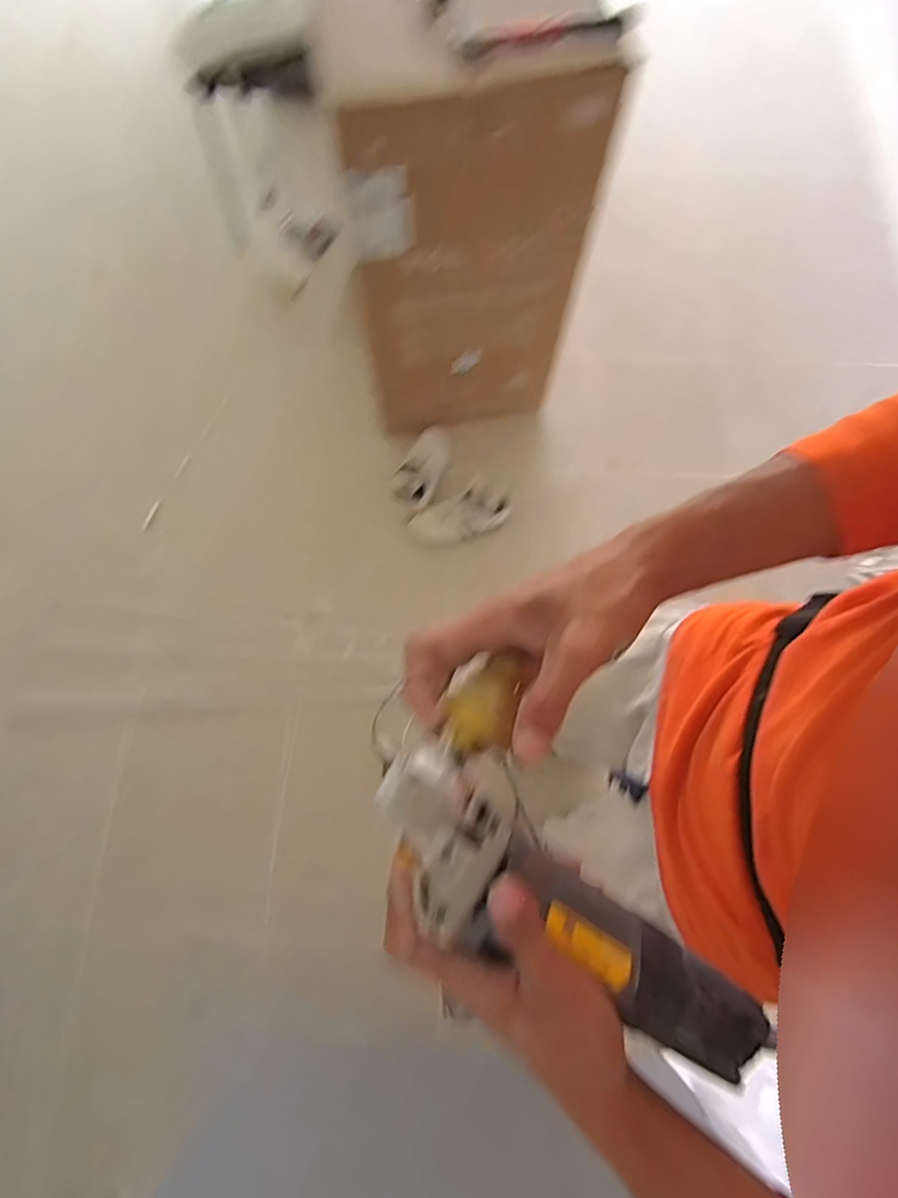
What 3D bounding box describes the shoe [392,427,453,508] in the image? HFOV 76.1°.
[{"bbox_3d":[-0.080,-0.377,1.640,0.116,0.094,0.263,23,79,3],"label":"shoe"}]

